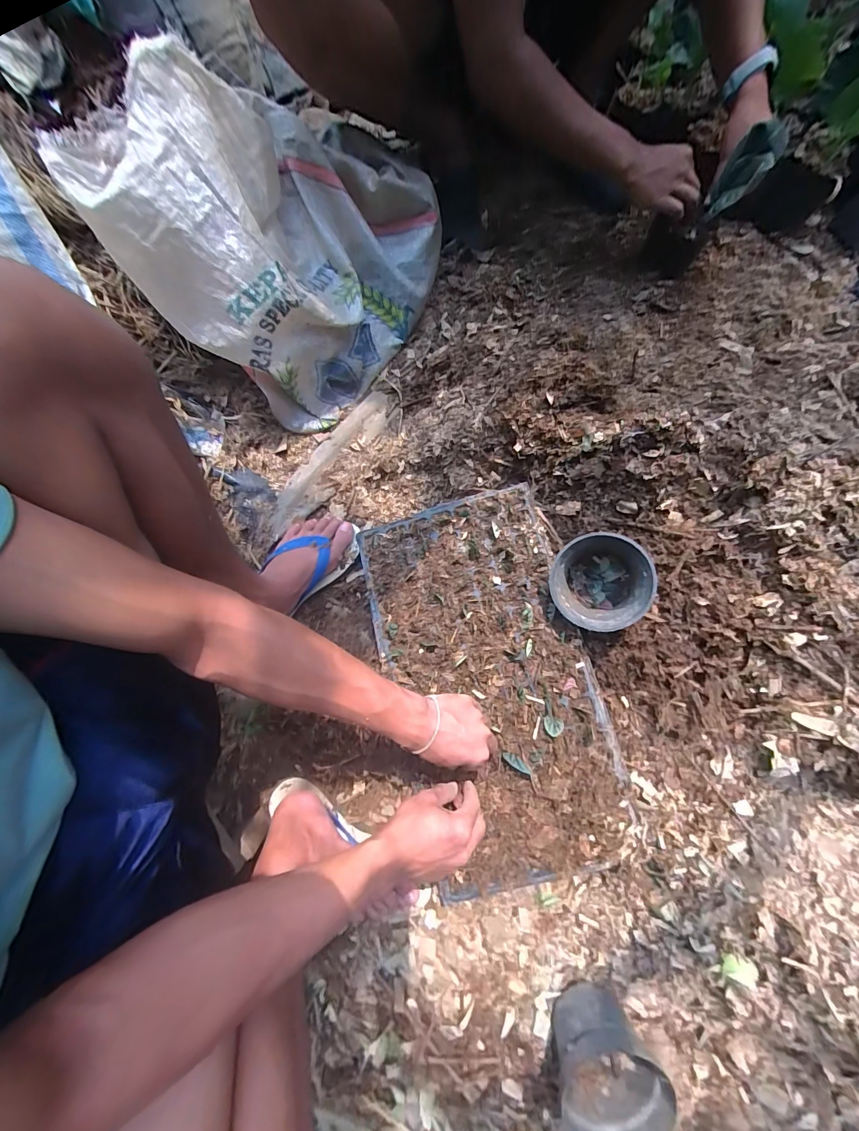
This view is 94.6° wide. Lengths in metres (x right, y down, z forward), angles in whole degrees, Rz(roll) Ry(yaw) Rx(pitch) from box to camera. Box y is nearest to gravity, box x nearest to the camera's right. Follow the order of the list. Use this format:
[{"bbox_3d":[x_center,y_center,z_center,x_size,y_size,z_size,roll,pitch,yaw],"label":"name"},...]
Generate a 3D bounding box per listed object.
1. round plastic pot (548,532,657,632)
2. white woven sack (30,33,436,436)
[{"bbox_3d":[0.236,0.020,0.553,0.126,0.093,0.126,1,93,20],"label":"round plastic pot"},{"bbox_3d":[-0.206,-0.497,0.621,0.321,0.288,0.440,40,81,9],"label":"white woven sack"}]

